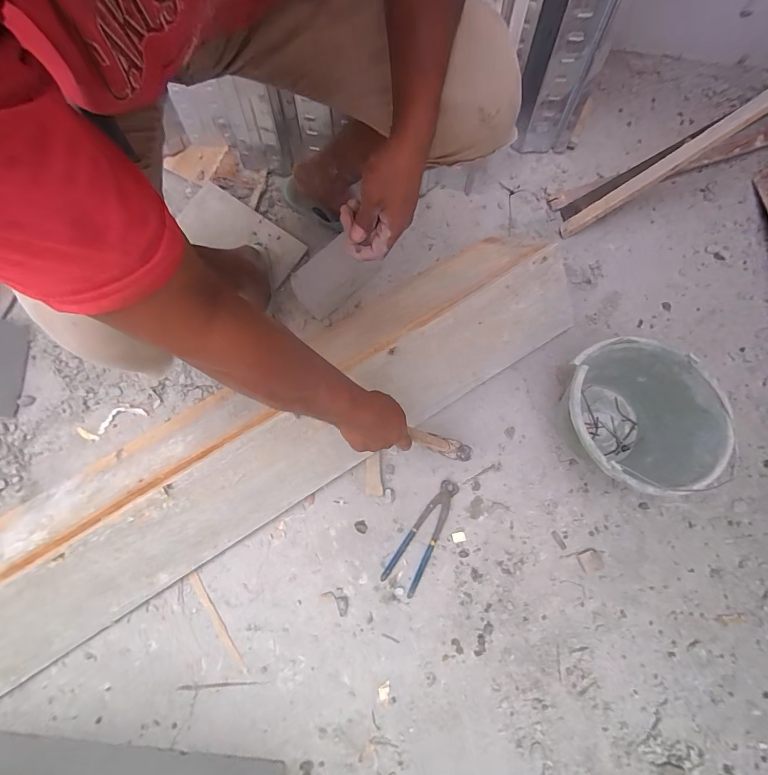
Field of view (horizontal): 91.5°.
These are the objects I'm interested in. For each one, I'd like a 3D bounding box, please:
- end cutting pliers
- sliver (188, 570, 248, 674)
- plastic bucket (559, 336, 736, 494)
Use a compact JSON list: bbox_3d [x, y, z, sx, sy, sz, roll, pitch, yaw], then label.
[{"bbox_3d":[0.078,0.280,0.714,0.064,0.015,0.220,30,78,8],"label":"end cutting pliers"},{"bbox_3d":[-0.308,0.432,0.690,0.019,0.004,0.200,-35,78,-7],"label":"sliver"},{"bbox_3d":[0.425,0.058,0.670,0.239,0.179,0.234,0,76,1],"label":"plastic bucket"}]

